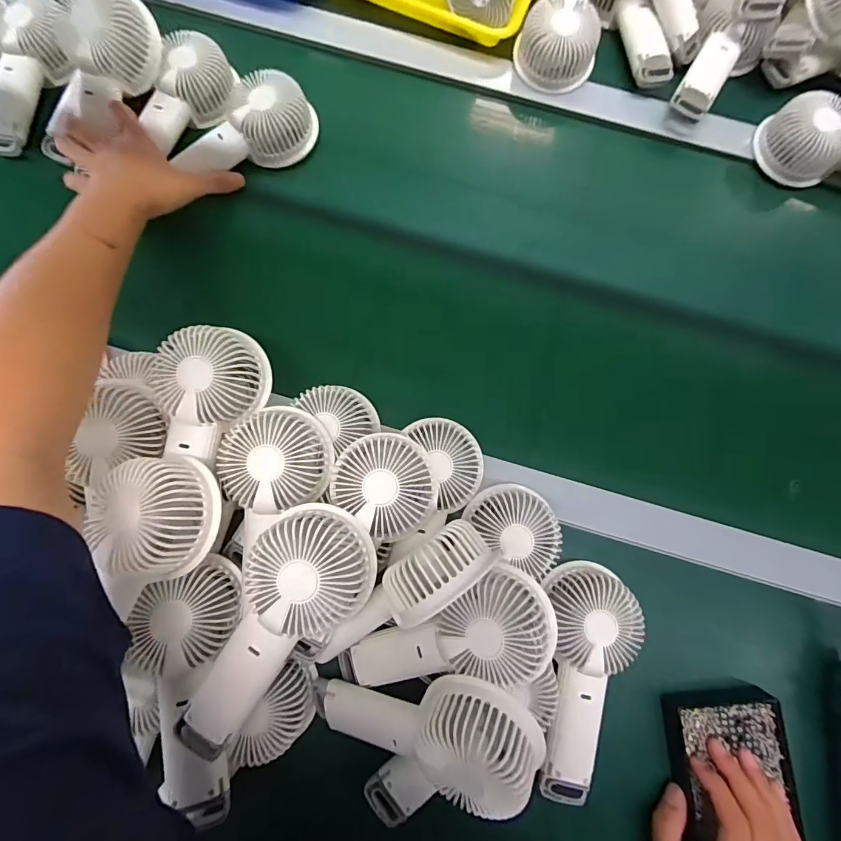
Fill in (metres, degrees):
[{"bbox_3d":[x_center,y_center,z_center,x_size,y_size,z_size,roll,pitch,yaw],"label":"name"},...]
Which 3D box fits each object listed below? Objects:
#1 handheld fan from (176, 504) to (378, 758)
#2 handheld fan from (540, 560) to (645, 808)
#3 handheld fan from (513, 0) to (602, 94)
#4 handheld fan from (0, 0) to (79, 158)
[{"bbox_3d":[-0.111,0.140,0.292,0.088,0.046,0.183,43,82,5],"label":"handheld fan"},{"bbox_3d":[0.142,0.220,0.353,0.071,0.034,0.185,8,80,0],"label":"handheld fan"},{"bbox_3d":[0.159,-0.458,0.456,0.089,0.042,0.164,11,96,0],"label":"handheld fan"},{"bbox_3d":[-0.425,-0.365,0.450,0.074,0.044,0.166,2,81,-1],"label":"handheld fan"}]

